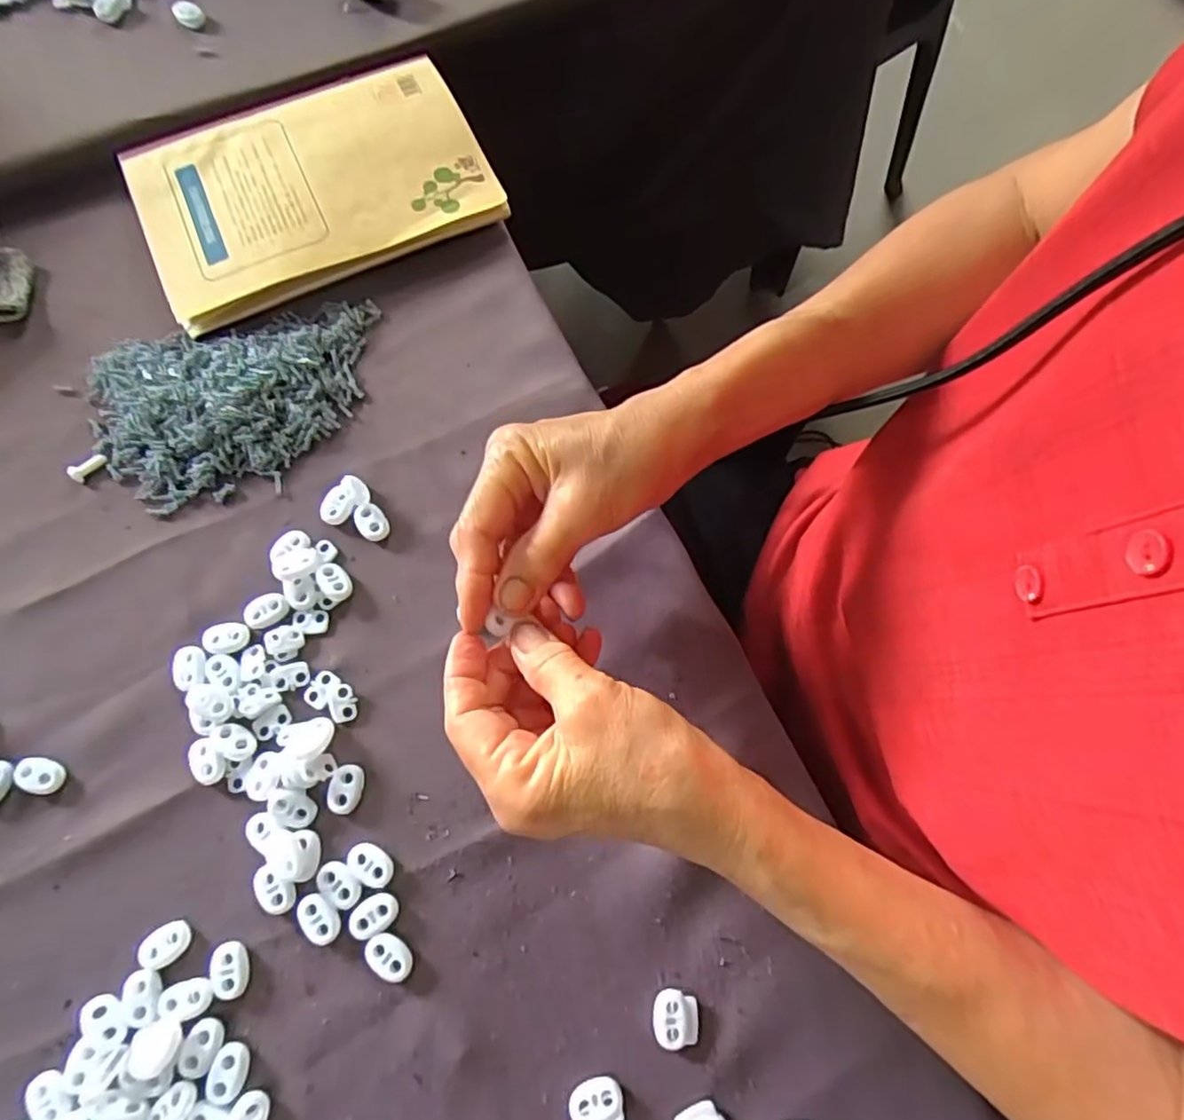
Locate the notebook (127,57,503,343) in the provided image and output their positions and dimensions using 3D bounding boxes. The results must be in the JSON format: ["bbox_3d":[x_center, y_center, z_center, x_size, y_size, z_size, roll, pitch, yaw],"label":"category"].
[{"bbox_3d":[-0.173,-0.233,0.408,0.202,0.016,0.137,-25,75,-7],"label":"notebook"}]

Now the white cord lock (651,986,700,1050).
[{"bbox_3d":[0.037,0.201,0.291,0.020,0.005,0.022,-4,74,-1],"label":"white cord lock"}]

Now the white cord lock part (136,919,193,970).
[{"bbox_3d":[-0.195,0.175,0.299,0.023,0.004,0.016,-27,75,-8],"label":"white cord lock part"}]

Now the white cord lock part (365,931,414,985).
[{"bbox_3d":[-0.092,0.180,0.298,0.023,0.006,0.016,29,76,8],"label":"white cord lock part"}]

